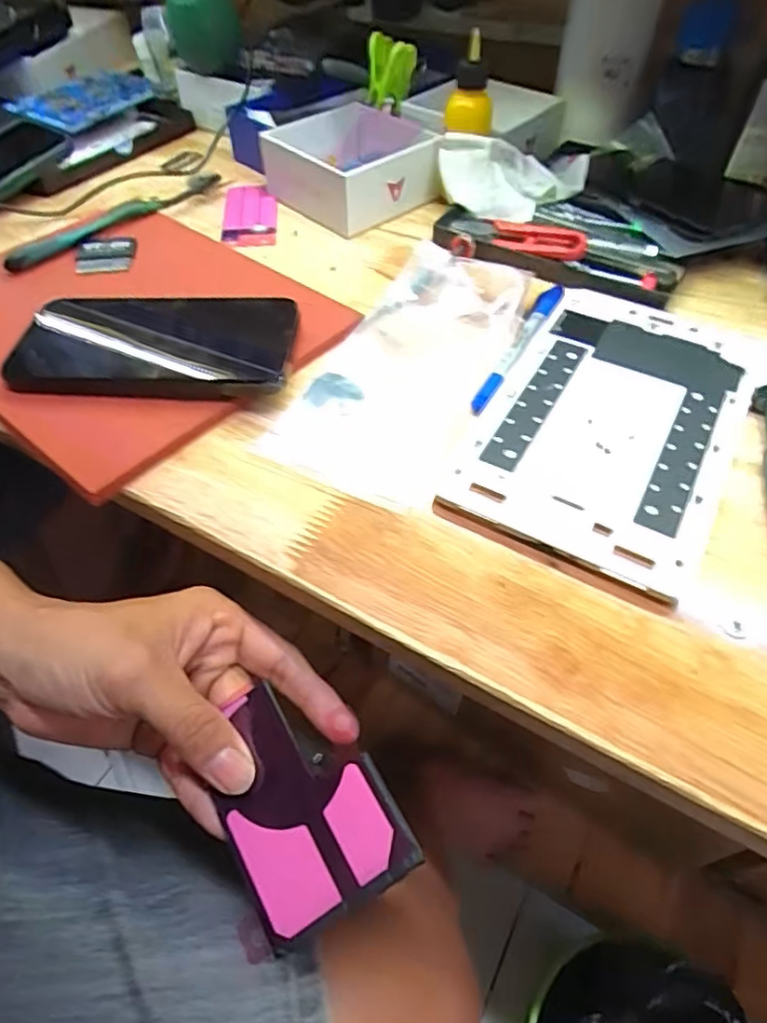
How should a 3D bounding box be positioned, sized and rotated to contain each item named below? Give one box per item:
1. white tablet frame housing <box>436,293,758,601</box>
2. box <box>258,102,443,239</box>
[{"bbox_3d":[0.123,-0.051,0.321,0.118,0.004,0.193,24,59,18],"label":"white tablet frame housing"},{"bbox_3d":[-0.022,-0.280,0.482,0.113,0.042,0.111,-32,59,-19],"label":"box"}]

